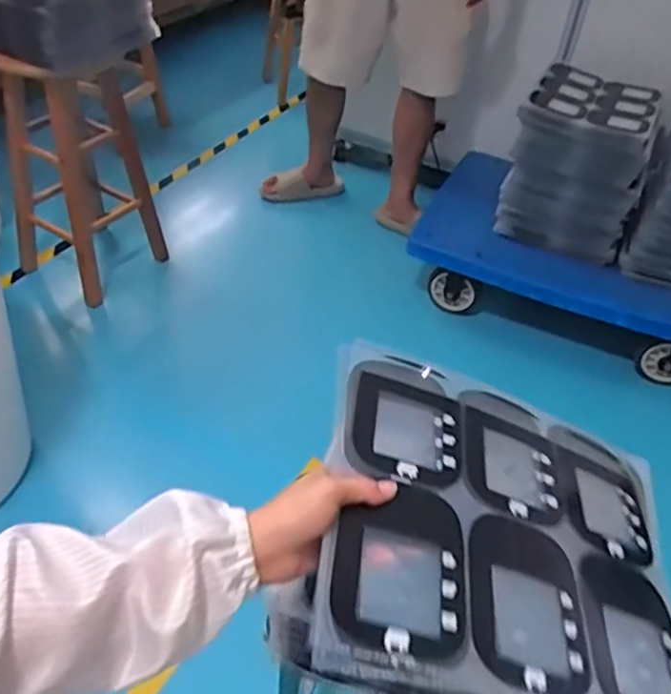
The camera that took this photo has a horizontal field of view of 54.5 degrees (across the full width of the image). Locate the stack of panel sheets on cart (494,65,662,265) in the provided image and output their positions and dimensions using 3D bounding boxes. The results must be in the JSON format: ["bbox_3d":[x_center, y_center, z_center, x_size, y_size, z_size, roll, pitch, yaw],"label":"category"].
[{"bbox_3d":[0.602,-0.466,1.618,0.301,0.326,0.390,21,45,15],"label":"stack of panel sheets on cart"}]

